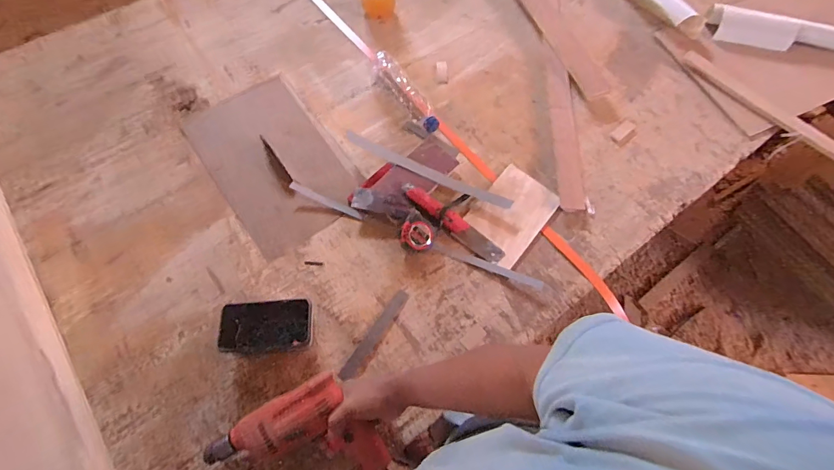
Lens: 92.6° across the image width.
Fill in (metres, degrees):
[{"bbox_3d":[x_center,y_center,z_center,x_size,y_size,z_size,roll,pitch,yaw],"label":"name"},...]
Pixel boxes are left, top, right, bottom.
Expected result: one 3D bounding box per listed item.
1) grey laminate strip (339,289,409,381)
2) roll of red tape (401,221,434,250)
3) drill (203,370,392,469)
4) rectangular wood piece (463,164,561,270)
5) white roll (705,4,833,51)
[{"bbox_3d":[-0.073,0.174,0.699,0.026,0.004,0.179,31,69,12],"label":"grey laminate strip"},{"bbox_3d":[0.000,0.002,0.740,0.064,0.028,0.050,6,81,-20],"label":"roll of red tape"},{"bbox_3d":[-0.178,0.320,0.583,0.227,0.067,0.160,-27,69,-13],"label":"drill"},{"bbox_3d":[0.184,-0.042,0.792,0.130,0.015,0.186,38,70,14],"label":"rectangular wood piece"},{"bbox_3d":[0.931,-0.494,0.980,0.422,0.057,0.055,12,66,4],"label":"white roll"}]

